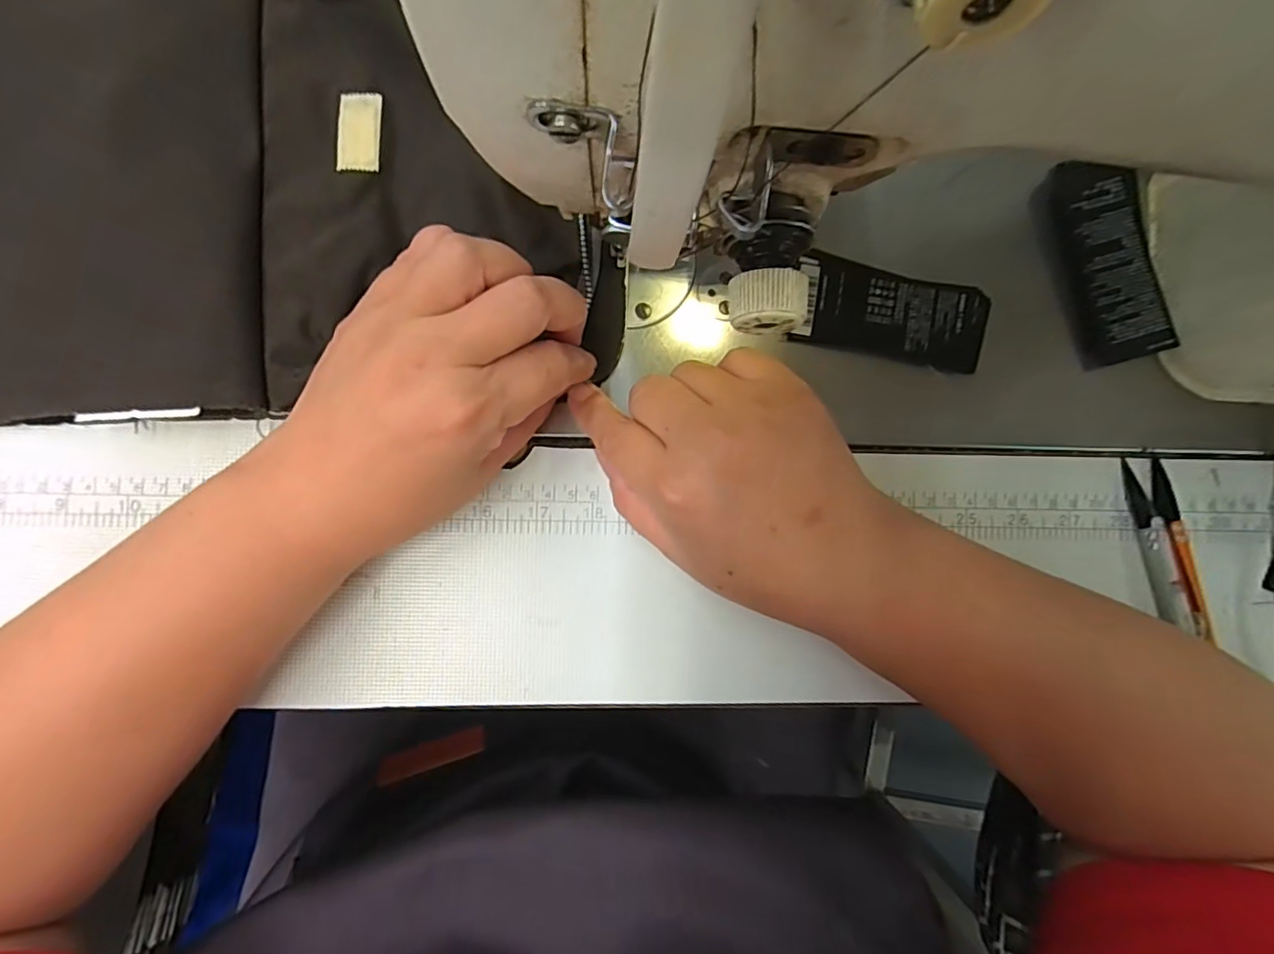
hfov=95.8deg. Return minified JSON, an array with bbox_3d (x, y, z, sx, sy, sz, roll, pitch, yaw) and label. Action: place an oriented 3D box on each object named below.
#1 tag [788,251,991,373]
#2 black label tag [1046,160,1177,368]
[{"bbox_3d":[0.122,-0.077,0.274,0.091,0.005,0.041,11,88,-3],"label":"tag"},{"bbox_3d":[0.227,-0.104,0.279,0.041,0.013,0.096,-11,89,-4],"label":"black label tag"}]

